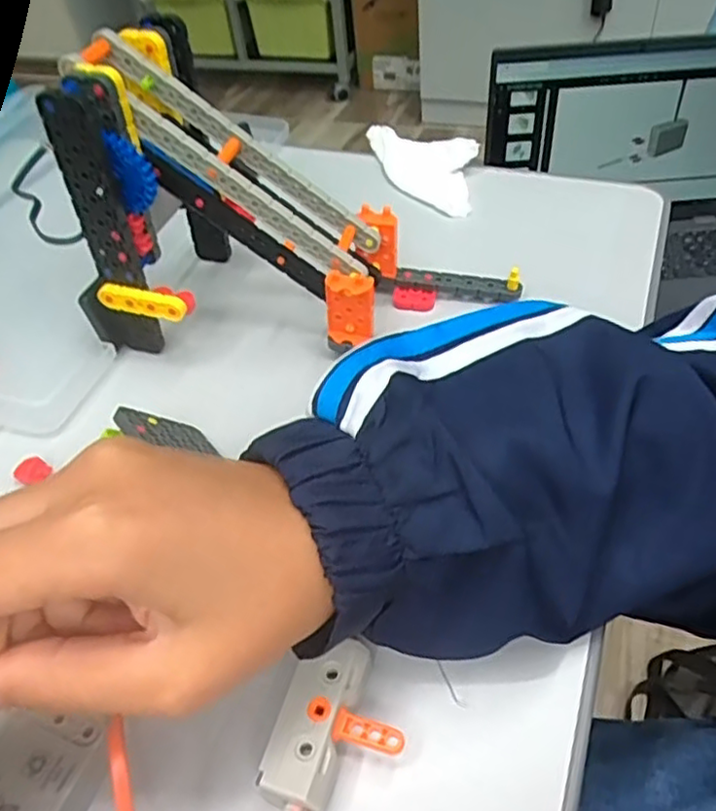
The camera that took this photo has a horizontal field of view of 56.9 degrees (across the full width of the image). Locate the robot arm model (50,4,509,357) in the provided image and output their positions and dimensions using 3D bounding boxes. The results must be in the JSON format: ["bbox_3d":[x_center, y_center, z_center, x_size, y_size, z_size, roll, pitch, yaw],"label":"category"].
[{"bbox_3d":[-0.032,-0.102,0.345,0.223,0.147,0.110,9,48,15],"label":"robot arm model"}]

